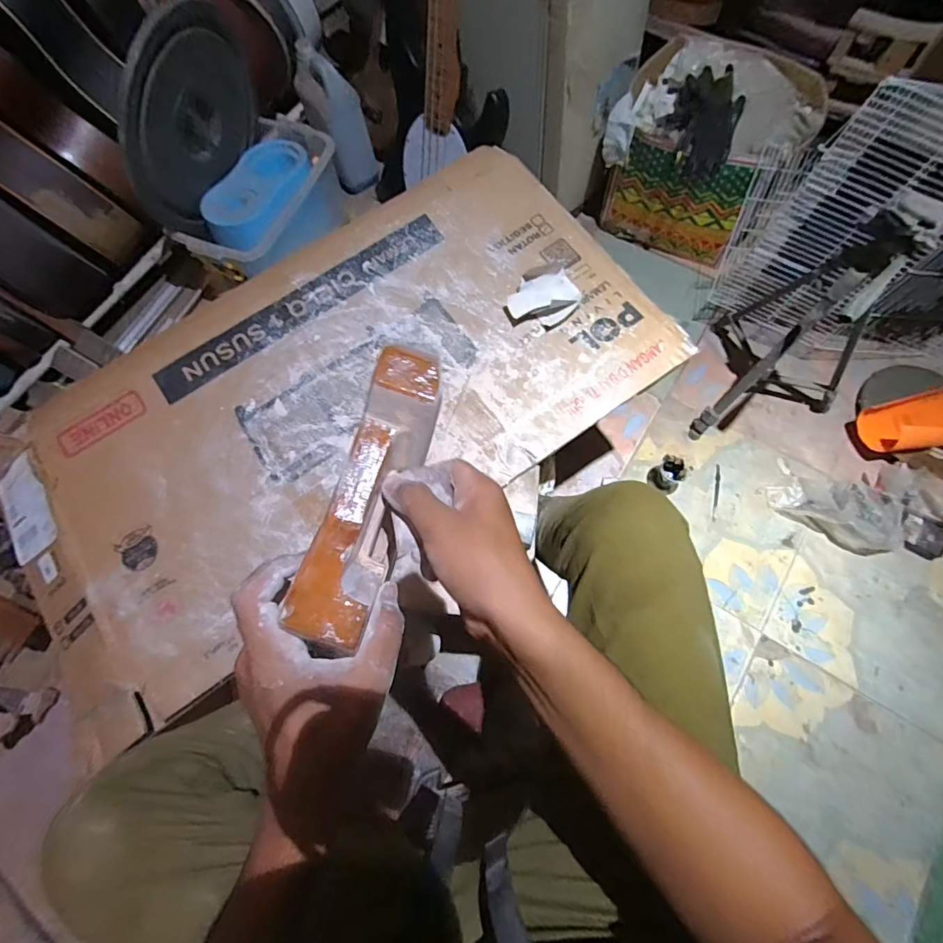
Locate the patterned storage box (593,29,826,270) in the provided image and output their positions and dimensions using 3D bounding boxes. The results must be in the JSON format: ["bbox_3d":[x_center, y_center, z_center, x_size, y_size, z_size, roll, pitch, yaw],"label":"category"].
[{"bbox_3d":[0.565,-0.796,1.191,0.414,0.320,0.341,20,73,9],"label":"patterned storage box"}]

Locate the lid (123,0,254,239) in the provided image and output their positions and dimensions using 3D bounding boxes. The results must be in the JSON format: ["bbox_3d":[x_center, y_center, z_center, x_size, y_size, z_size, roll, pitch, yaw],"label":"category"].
[{"bbox_3d":[-0.598,-0.750,1.024,0.027,0.352,0.391,26,81,-3],"label":"lid"}]

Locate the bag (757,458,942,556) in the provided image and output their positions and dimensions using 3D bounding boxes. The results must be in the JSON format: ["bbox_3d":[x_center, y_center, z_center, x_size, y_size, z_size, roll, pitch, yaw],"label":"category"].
[{"bbox_3d":[0.853,0.070,1.033,0.370,0.107,0.199,8,72,5],"label":"bag"}]

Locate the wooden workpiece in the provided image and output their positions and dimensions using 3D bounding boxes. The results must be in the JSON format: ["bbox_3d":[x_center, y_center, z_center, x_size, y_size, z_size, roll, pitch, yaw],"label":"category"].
[{"bbox_3d":[-0.061,0.013,0.303,0.048,0.057,0.179,14,72,7],"label":"wooden workpiece"}]

